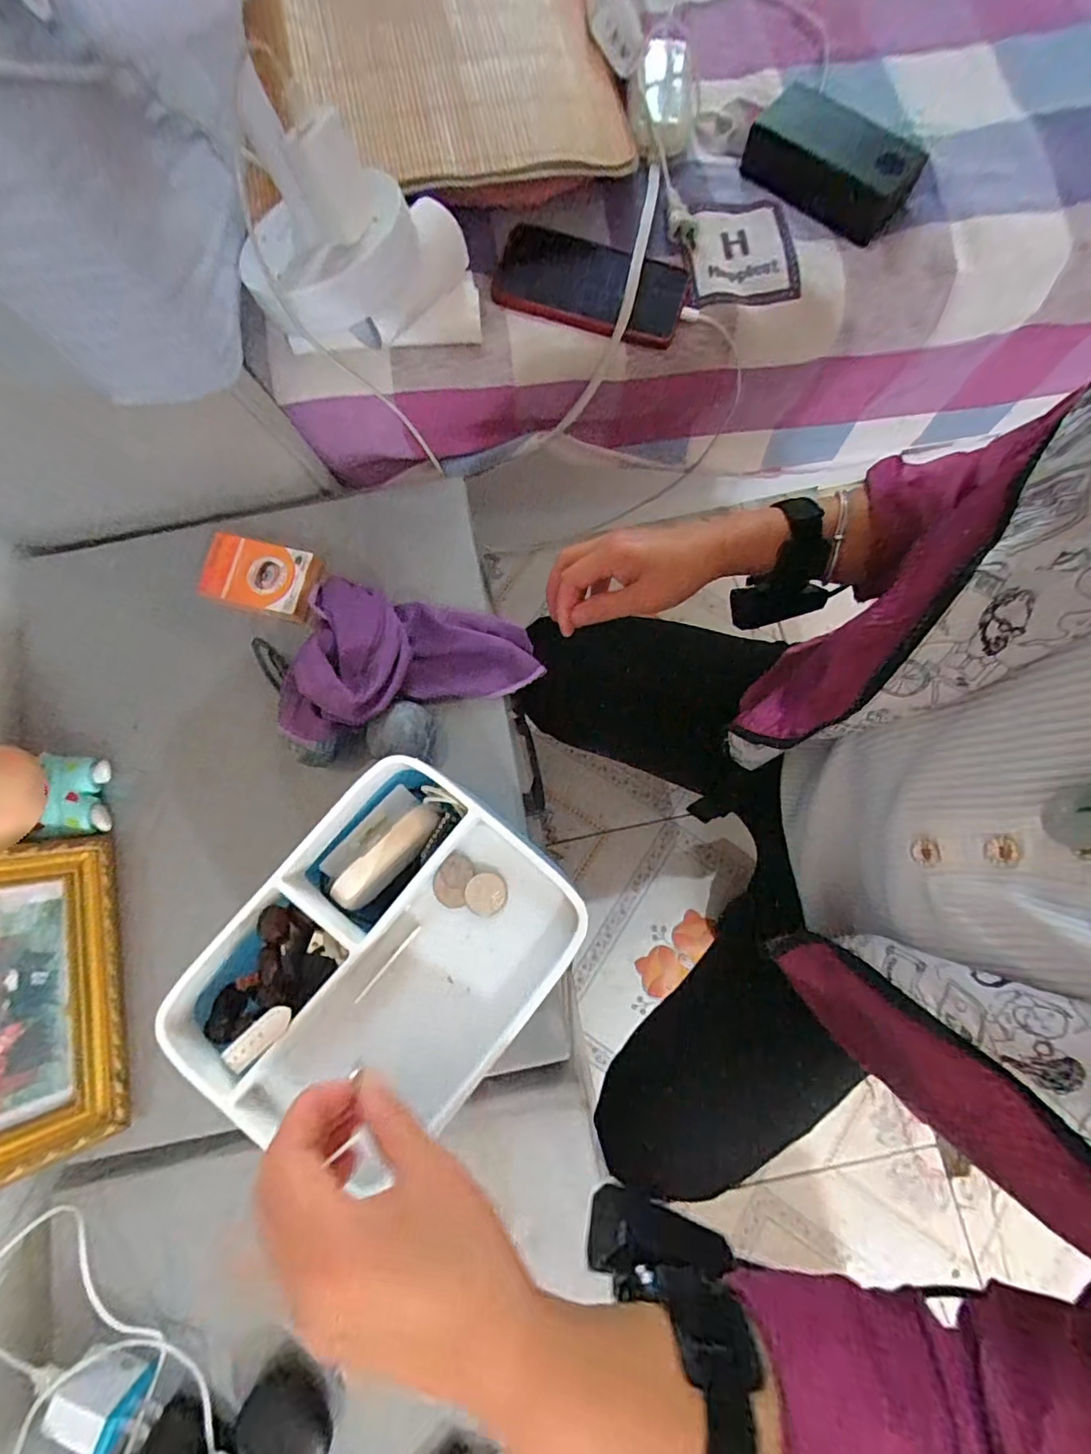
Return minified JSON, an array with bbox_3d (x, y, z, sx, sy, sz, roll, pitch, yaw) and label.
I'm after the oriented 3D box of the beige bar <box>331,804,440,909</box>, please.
[{"bbox_3d":[-0.094,0.078,0.338,0.020,0.022,0.074,43,83,9],"label":"beige bar"}]

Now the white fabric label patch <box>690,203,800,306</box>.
[{"bbox_3d":[0.175,-0.429,0.505,0.093,0.016,0.096,-9,79,0],"label":"white fabric label patch"}]

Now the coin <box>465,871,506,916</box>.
[{"bbox_3d":[-0.034,0.096,0.322,0.023,0.004,0.022,0,79,1],"label":"coin"}]

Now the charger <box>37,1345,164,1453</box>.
[{"bbox_3d":[-0.274,0.425,0.352,0.058,0.036,0.030,22,80,6],"label":"charger"}]

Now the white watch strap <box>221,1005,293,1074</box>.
[{"bbox_3d":[-0.154,0.167,0.297,0.050,0.006,0.016,-42,80,10],"label":"white watch strap"}]

